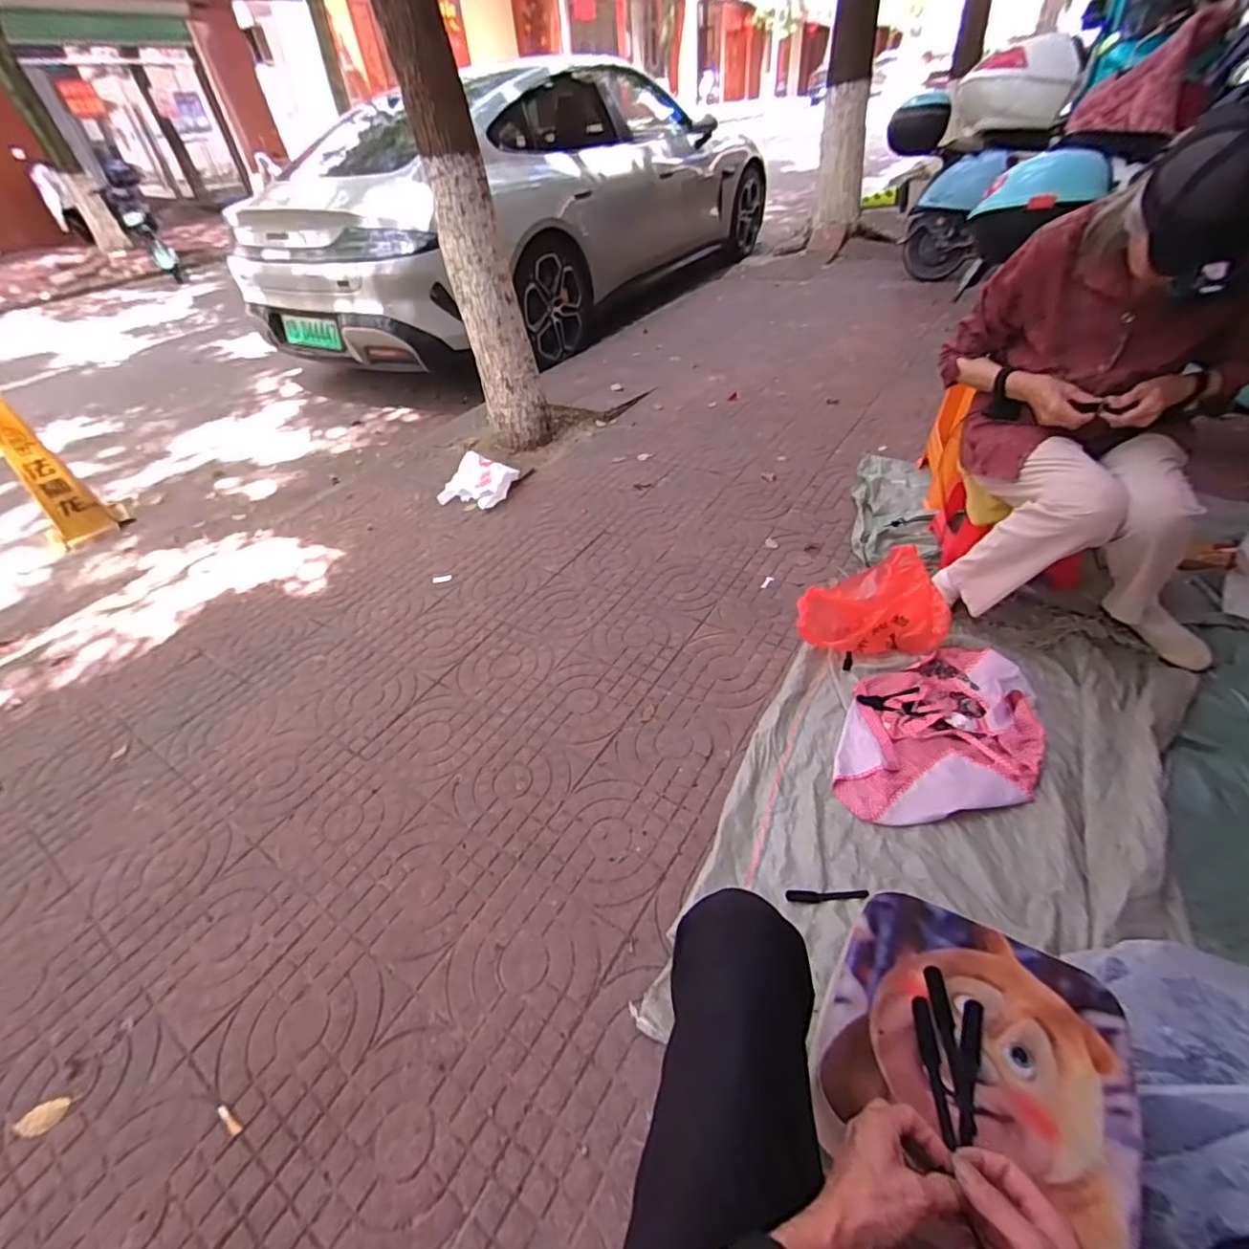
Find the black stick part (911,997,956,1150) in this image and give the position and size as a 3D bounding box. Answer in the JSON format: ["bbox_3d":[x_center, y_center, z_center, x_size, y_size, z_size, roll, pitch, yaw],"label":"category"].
[{"bbox_3d":[0.309,0.440,0.549,0.018,0.013,0.114,1,44,6],"label":"black stick part"}]

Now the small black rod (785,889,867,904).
[{"bbox_3d":[0.334,0.449,0.907,0.130,0.011,0.020,-1,44,5],"label":"small black rod"}]

